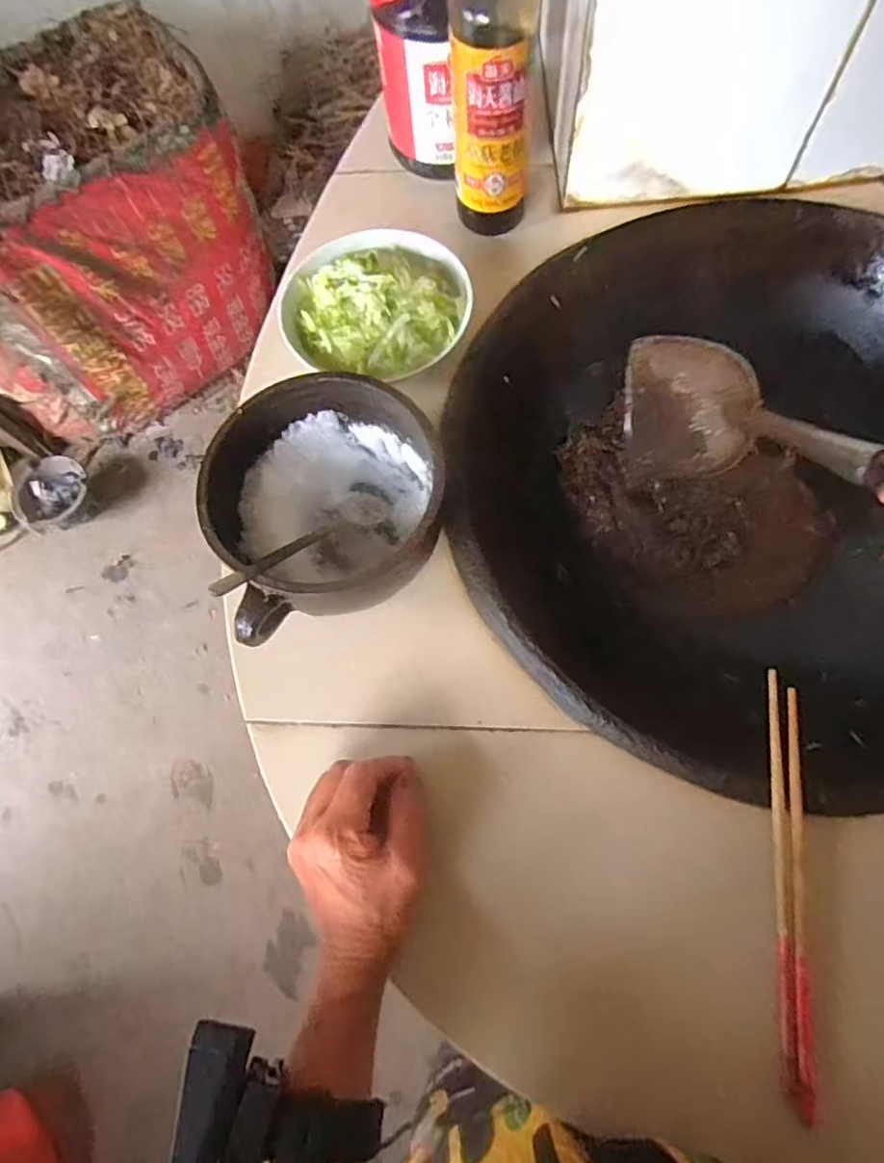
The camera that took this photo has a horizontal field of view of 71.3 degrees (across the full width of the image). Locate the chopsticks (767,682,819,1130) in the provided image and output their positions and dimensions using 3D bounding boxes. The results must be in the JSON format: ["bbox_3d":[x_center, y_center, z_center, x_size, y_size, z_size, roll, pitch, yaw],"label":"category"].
[{"bbox_3d":[0.213,0.181,0.375,0.019,0.011,0.241,5,71,6],"label":"chopsticks"}]

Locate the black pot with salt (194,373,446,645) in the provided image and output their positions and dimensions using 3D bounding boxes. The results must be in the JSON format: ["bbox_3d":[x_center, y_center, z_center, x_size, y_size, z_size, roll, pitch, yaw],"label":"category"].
[{"bbox_3d":[-0.080,-0.054,0.436,0.154,0.090,0.152,-1,70,4],"label":"black pot with salt"}]

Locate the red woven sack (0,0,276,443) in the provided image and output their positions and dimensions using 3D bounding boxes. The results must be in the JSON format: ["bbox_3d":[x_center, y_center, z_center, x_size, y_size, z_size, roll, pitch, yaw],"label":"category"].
[{"bbox_3d":[-0.715,-0.668,1.240,0.629,0.498,0.410,-37,72,-9],"label":"red woven sack"}]

